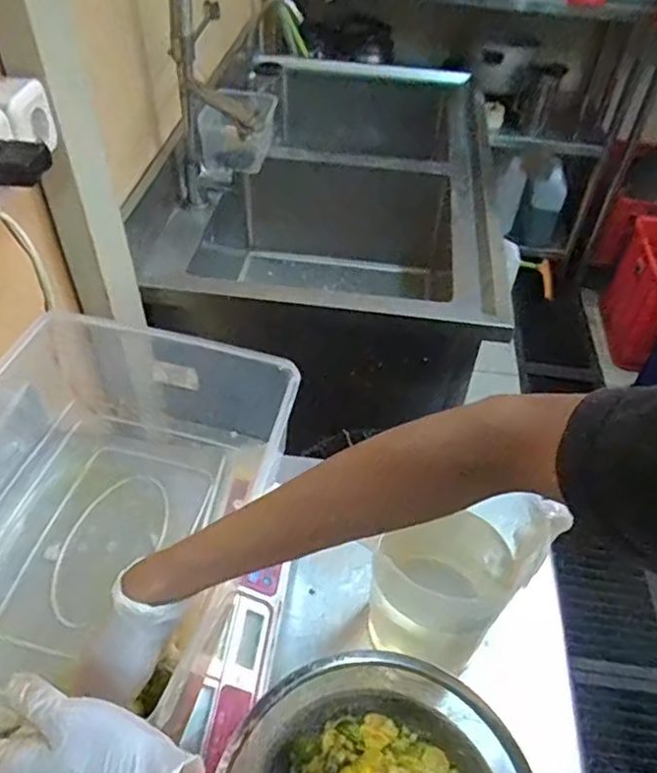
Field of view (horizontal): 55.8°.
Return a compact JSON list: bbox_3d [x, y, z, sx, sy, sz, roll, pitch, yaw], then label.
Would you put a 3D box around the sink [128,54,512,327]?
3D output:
[{"bbox_3d":[0.040,-0.529,1.635,0.665,0.397,1.359,8,47,4],"label":"sink"}]

